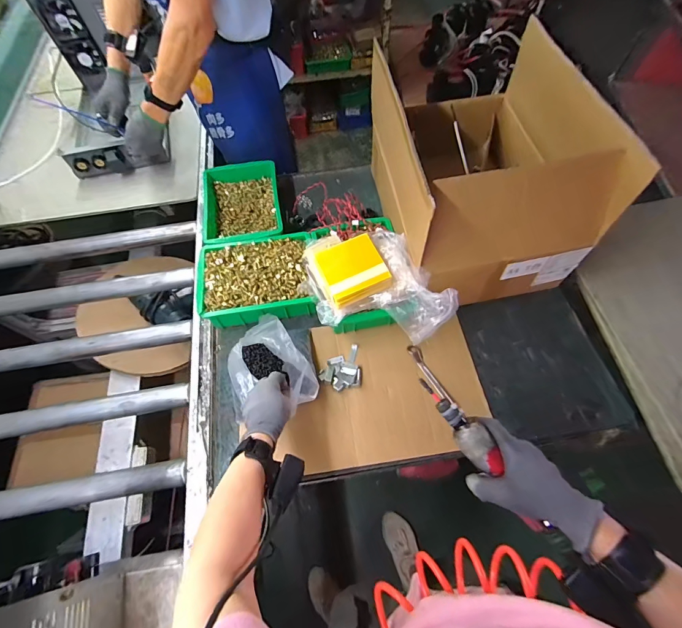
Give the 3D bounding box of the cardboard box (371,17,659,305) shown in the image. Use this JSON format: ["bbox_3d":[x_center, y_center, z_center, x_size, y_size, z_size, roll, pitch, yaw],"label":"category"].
[{"bbox_3d":[0.263,-0.289,0.701,0.339,0.296,0.451,-11,65,-2],"label":"cardboard box"}]

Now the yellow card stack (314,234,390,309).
[{"bbox_3d":[0.021,-0.087,0.654,0.111,0.025,0.123,-21,65,-8],"label":"yellow card stack"}]

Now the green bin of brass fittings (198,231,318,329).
[{"bbox_3d":[-0.180,-0.075,0.744,0.238,0.085,0.190,-7,65,0],"label":"green bin of brass fittings"}]

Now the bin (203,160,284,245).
[{"bbox_3d":[-0.238,-0.264,0.847,0.178,0.064,0.253,-10,65,-1],"label":"bin"}]

